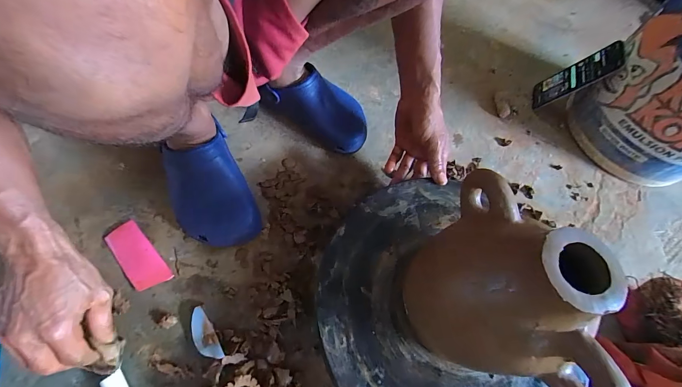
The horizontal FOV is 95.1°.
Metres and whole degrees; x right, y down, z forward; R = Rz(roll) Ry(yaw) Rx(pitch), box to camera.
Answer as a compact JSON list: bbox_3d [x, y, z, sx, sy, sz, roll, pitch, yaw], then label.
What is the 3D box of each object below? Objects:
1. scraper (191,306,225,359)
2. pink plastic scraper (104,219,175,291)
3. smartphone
[{"bbox_3d":[-0.179,0.186,0.407,0.027,0.018,0.074,-38,73,-12],"label":"scraper"},{"bbox_3d":[-0.292,0.090,0.447,0.045,0.004,0.107,-38,77,-23],"label":"pink plastic scraper"},{"bbox_3d":[0.467,-0.234,0.626,0.015,0.158,0.064,13,66,-31],"label":"smartphone"}]

